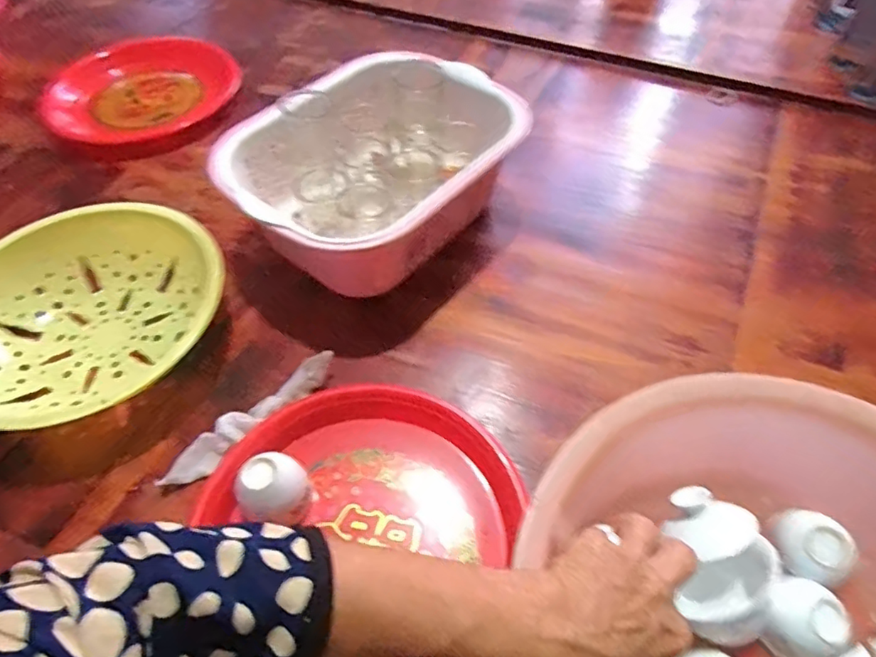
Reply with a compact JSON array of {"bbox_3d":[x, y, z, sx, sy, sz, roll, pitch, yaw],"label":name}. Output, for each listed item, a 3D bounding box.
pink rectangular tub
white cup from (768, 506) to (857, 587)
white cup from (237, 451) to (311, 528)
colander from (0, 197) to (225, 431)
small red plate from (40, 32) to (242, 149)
[{"bbox_3d":[-0.069,-0.162,0.595,0.234,0.136,0.283,34,62,23],"label":"pink rectangular tub"},{"bbox_3d":[0.260,0.153,0.387,0.043,0.033,0.045,-35,61,-21],"label":"white cup"},{"bbox_3d":[-0.126,0.126,0.432,0.050,0.050,0.048,-4,48,4],"label":"white cup"},{"bbox_3d":[-0.335,-0.015,0.539,0.256,0.068,0.245,-33,60,-20],"label":"colander"},{"bbox_3d":[-0.433,-0.359,0.810,0.257,0.032,0.255,-4,48,4],"label":"small red plate"}]

